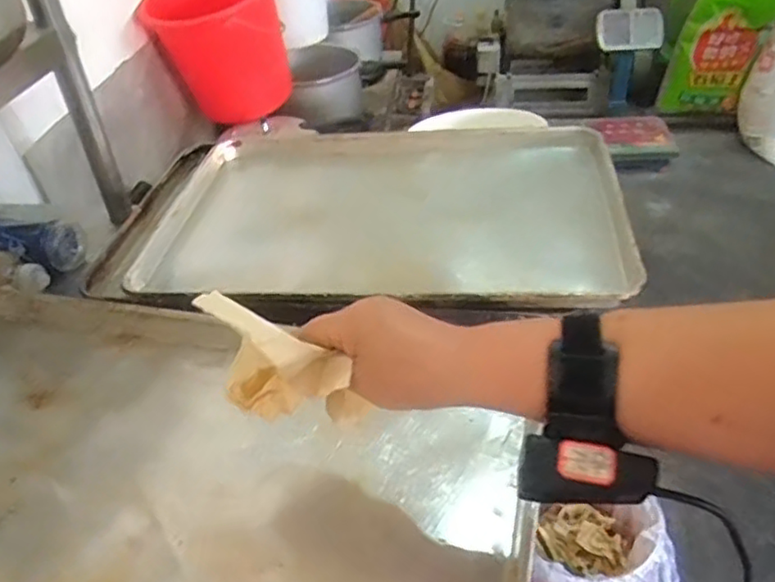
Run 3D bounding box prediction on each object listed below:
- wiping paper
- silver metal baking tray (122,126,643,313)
[{"bbox_3d":[-0.067,0.042,0.404,0.096,0.101,0.035,9,41,17],"label":"wiping paper"},{"bbox_3d":[-0.011,-0.100,0.870,0.613,0.058,0.445,1,40,8],"label":"silver metal baking tray"}]

